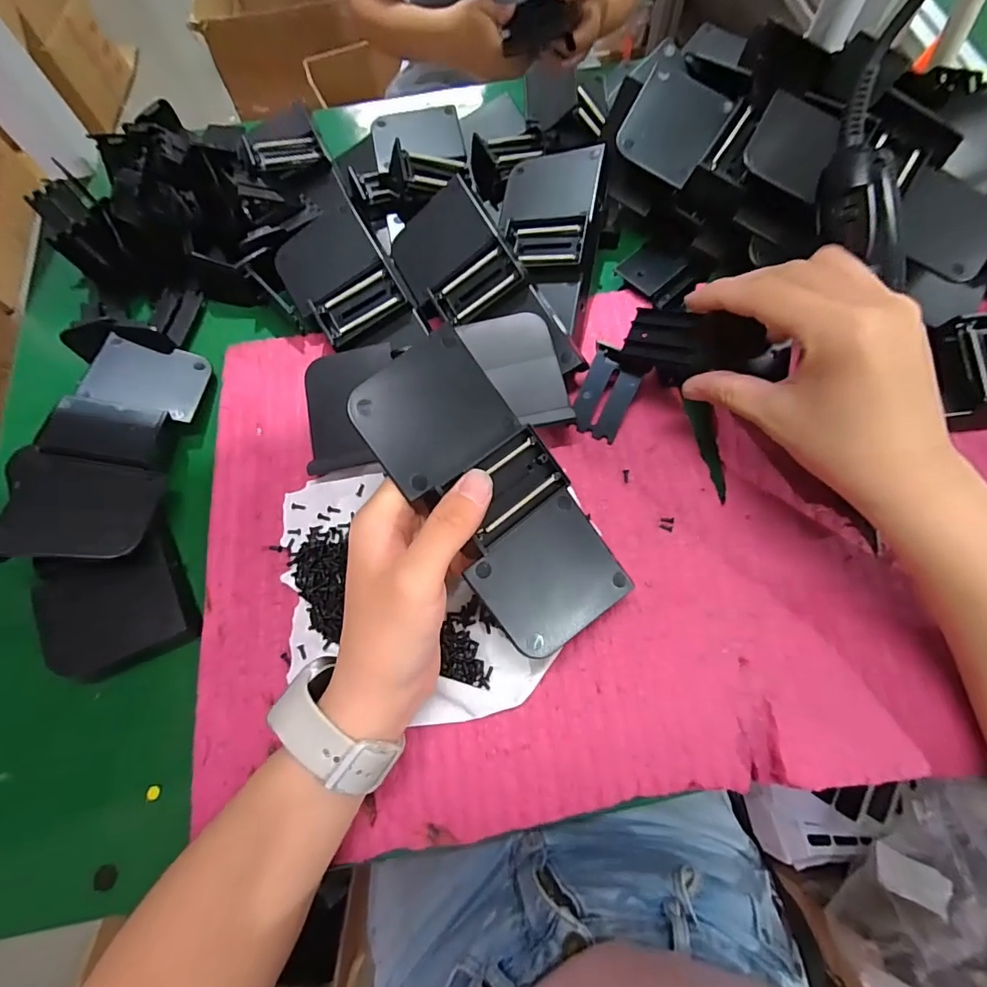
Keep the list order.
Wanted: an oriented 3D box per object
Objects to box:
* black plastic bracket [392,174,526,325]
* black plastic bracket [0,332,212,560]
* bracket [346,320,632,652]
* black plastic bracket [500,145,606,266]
[{"bbox_3d":[-0.030,-0.163,0.342,0.070,0.011,0.095,-33,71,14],"label":"black plastic bracket"},{"bbox_3d":[-0.247,-0.030,0.322,0.087,0.050,0.158,7,70,4],"label":"black plastic bracket"},{"bbox_3d":[0.001,0.001,0.245,0.069,0.013,0.160,-36,94,-11],"label":"bracket"},{"bbox_3d":[0.039,-0.206,0.360,0.068,0.014,0.098,4,74,16],"label":"black plastic bracket"}]

